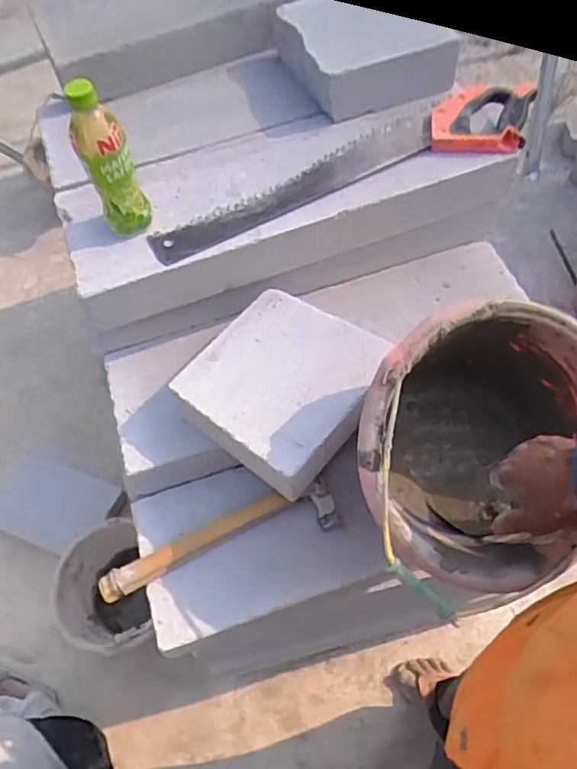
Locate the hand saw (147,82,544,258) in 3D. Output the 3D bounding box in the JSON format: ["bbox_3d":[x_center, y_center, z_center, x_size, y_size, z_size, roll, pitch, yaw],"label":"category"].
[{"bbox_3d":[0.080,-0.294,0.789,0.535,0.023,0.136,-22,60,-10],"label":"hand saw"}]

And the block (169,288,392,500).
[{"bbox_3d":[-0.007,-0.004,0.744,0.199,0.061,0.209,32,65,21],"label":"block"}]

